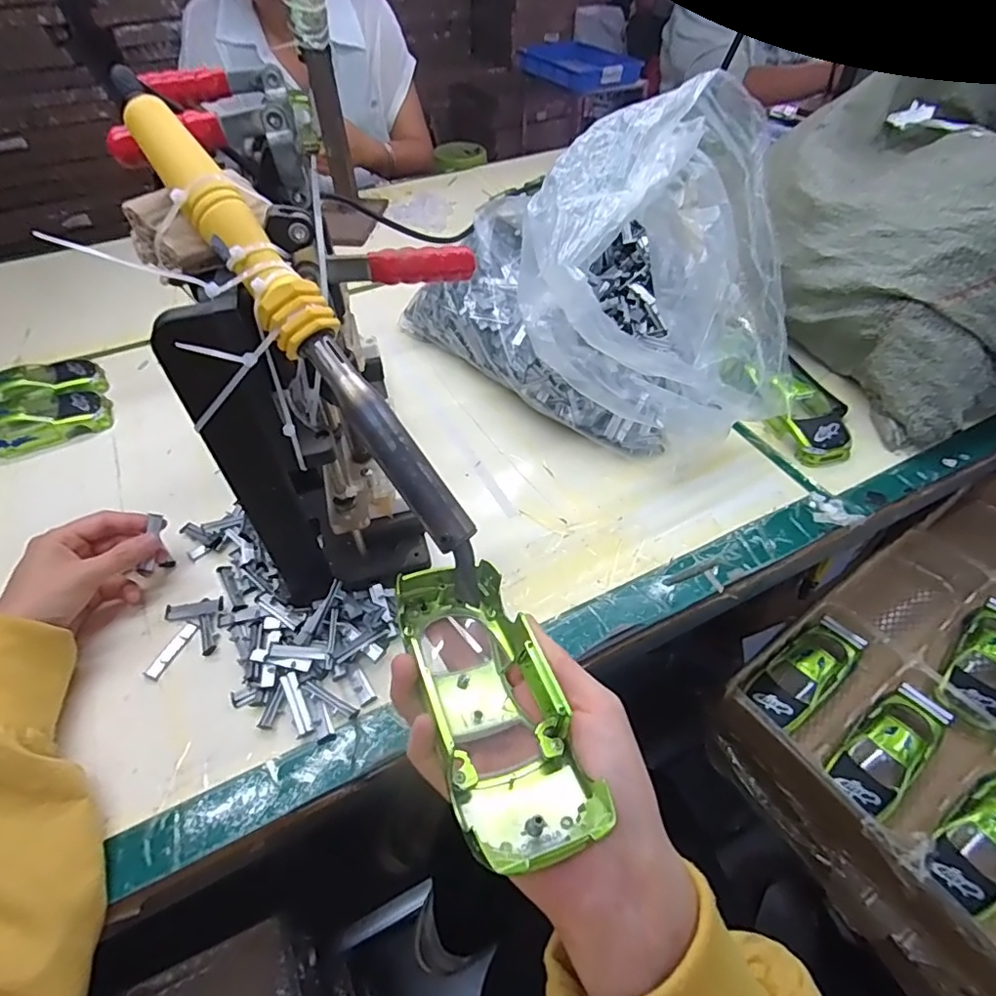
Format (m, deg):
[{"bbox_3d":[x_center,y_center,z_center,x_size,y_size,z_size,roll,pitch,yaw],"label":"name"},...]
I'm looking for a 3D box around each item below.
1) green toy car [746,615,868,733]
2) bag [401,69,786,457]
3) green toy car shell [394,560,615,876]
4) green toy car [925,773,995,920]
[{"bbox_3d":[0.286,0.162,0.510,0.125,0.031,0.048,-32,56,-23],"label":"green toy car"},{"bbox_3d":[0.090,-0.209,0.500,0.237,0.215,0.336,-26,54,-19],"label":"bag"},{"bbox_3d":[-0.004,0.085,0.238,0.051,0.045,0.127,-18,46,-14],"label":"green toy car shell"},{"bbox_3d":[0.380,0.263,0.425,0.143,0.041,0.051,-26,53,-19],"label":"green toy car"}]

